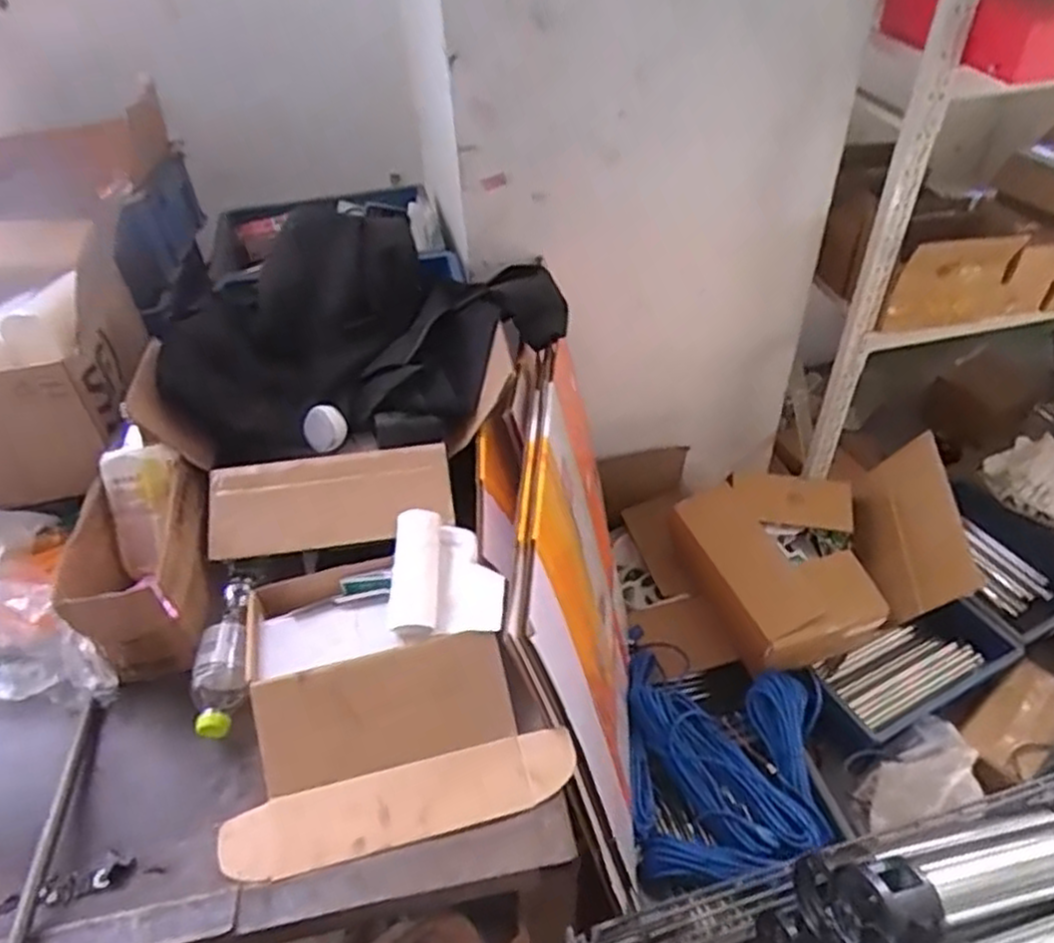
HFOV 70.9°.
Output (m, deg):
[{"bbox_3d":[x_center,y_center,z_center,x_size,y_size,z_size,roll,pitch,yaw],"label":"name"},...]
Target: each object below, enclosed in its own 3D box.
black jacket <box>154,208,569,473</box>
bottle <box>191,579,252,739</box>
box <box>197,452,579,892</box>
[{"bbox_3d":[-0.214,-0.209,1.034,0.520,0.185,0.410,-4,43,-1],"label":"black jacket"},{"bbox_3d":[-0.338,0.212,0.830,0.070,0.056,0.168,-4,56,2],"label":"bottle"},{"bbox_3d":[-0.170,0.169,0.815,0.341,0.137,0.427,-11,44,-8],"label":"box"}]

